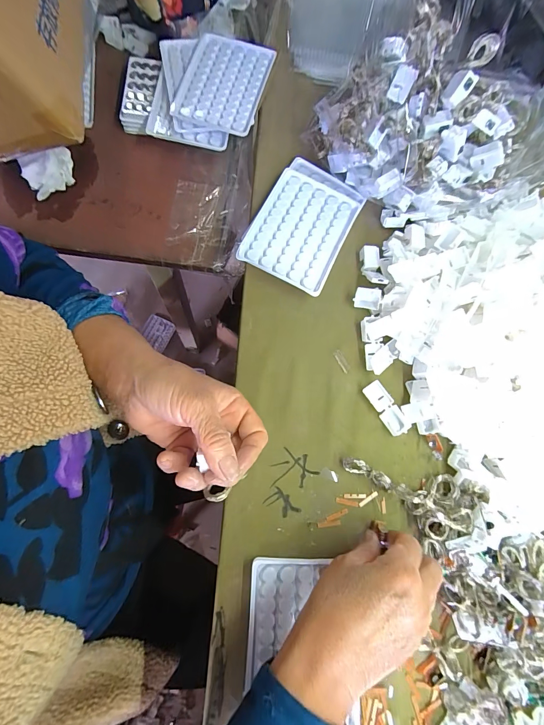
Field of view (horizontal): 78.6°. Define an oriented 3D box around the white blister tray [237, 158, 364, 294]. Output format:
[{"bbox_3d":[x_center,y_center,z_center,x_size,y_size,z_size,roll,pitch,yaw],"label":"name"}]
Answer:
[{"bbox_3d":[0.035,-0.149,0.354,0.092,0.022,0.141,26,76,-1],"label":"white blister tray"}]

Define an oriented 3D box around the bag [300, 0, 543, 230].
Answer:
[{"bbox_3d":[0.173,-0.245,0.319,0.175,0.133,0.220,-41,81,-11],"label":"bag"}]

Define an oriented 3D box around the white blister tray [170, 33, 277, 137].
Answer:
[{"bbox_3d":[-0.059,-0.331,0.396,0.100,0.014,0.118,20,77,-2],"label":"white blister tray"}]

